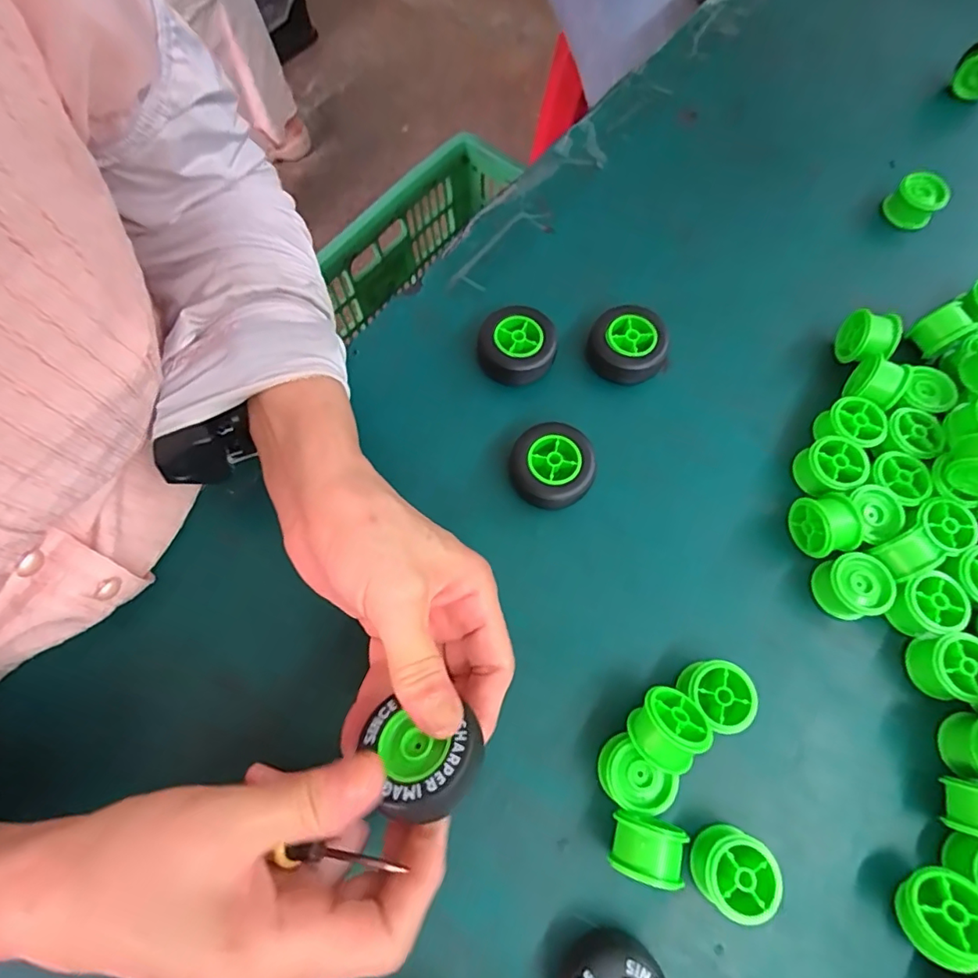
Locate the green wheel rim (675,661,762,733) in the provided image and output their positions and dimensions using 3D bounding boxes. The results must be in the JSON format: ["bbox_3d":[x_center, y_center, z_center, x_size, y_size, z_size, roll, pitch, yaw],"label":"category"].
[{"bbox_3d":[0.115,0.105,0.276,0.031,0.026,0.037,-37,75,-15],"label":"green wheel rim"}]

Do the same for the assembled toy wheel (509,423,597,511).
[{"bbox_3d":[0.037,-0.011,0.318,0.047,0.032,0.045,1,69,-2],"label":"assembled toy wheel"}]

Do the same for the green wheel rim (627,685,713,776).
[{"bbox_3d":[0.086,0.115,0.255,0.032,0.023,0.032,22,34,6],"label":"green wheel rim"}]

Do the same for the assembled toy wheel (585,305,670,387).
[{"bbox_3d":[0.089,-0.091,0.346,0.048,0.029,0.044,1,69,-2],"label":"assembled toy wheel"}]

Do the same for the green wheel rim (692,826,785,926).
[{"bbox_3d":[0.114,0.179,0.249,0.032,0.025,0.033,1,69,-2],"label":"green wheel rim"}]

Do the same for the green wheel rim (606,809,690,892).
[{"bbox_3d":[0.071,0.165,0.247,0.030,0.036,0.025,15,69,3],"label":"green wheel rim"}]

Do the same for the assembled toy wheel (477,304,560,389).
[{"bbox_3d":[0.017,-0.090,0.342,0.048,0.024,0.045,1,69,-2],"label":"assembled toy wheel"}]

